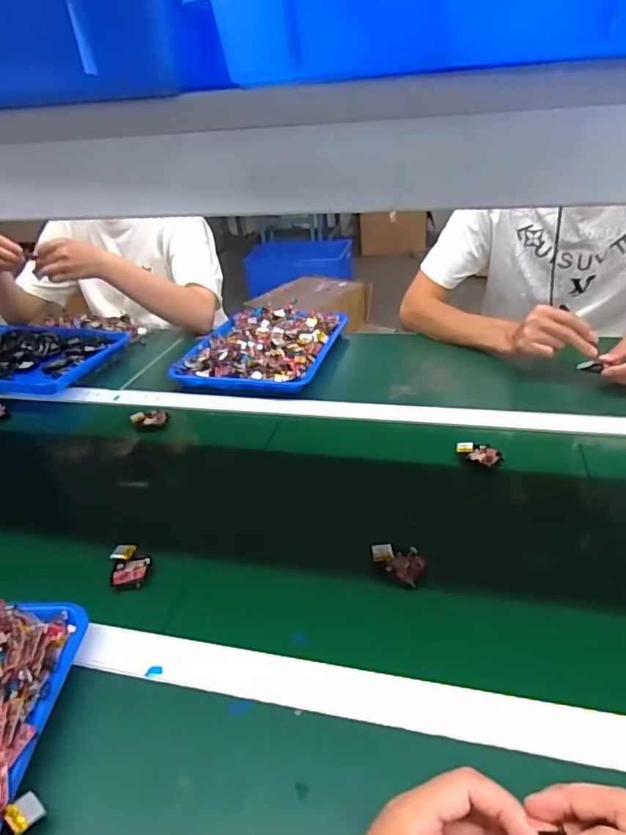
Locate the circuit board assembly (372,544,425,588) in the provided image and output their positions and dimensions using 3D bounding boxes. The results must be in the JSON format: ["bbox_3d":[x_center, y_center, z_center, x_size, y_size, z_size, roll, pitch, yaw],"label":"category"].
[{"bbox_3d":[0.084,0.142,0.546,0.056,0.011,0.037,19,39,36],"label":"circuit board assembly"}]

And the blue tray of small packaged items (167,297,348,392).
[{"bbox_3d":[-0.086,-0.134,0.997,0.230,0.041,0.299,4,32,17],"label":"blue tray of small packaged items"}]

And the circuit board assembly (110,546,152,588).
[{"bbox_3d":[-0.188,0.150,0.562,0.039,0.012,0.050,-10,30,-6],"label":"circuit board assembly"}]

